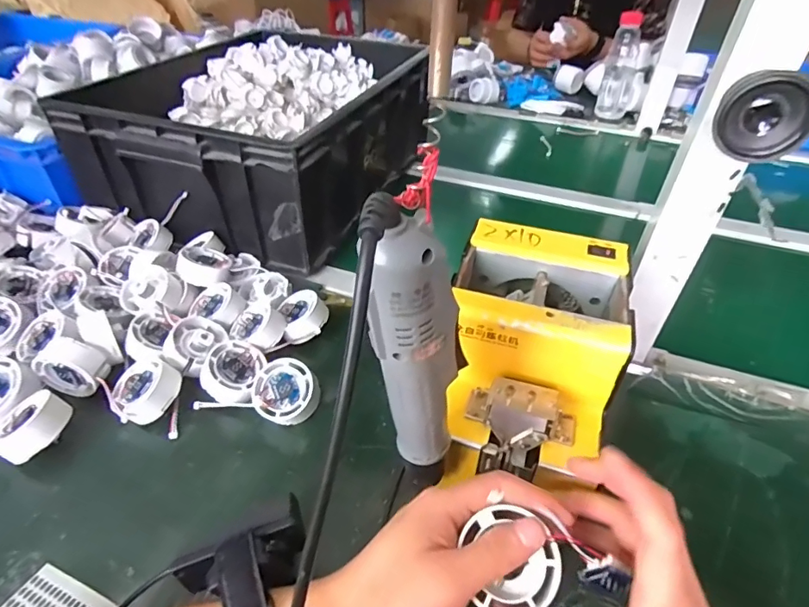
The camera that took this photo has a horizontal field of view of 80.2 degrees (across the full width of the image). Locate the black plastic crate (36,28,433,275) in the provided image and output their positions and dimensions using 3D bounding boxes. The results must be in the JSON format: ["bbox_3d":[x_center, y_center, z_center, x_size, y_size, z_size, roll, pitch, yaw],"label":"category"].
[{"bbox_3d":[-0.204,-0.276,0.734,0.374,0.158,0.472,15,42,15],"label":"black plastic crate"}]

